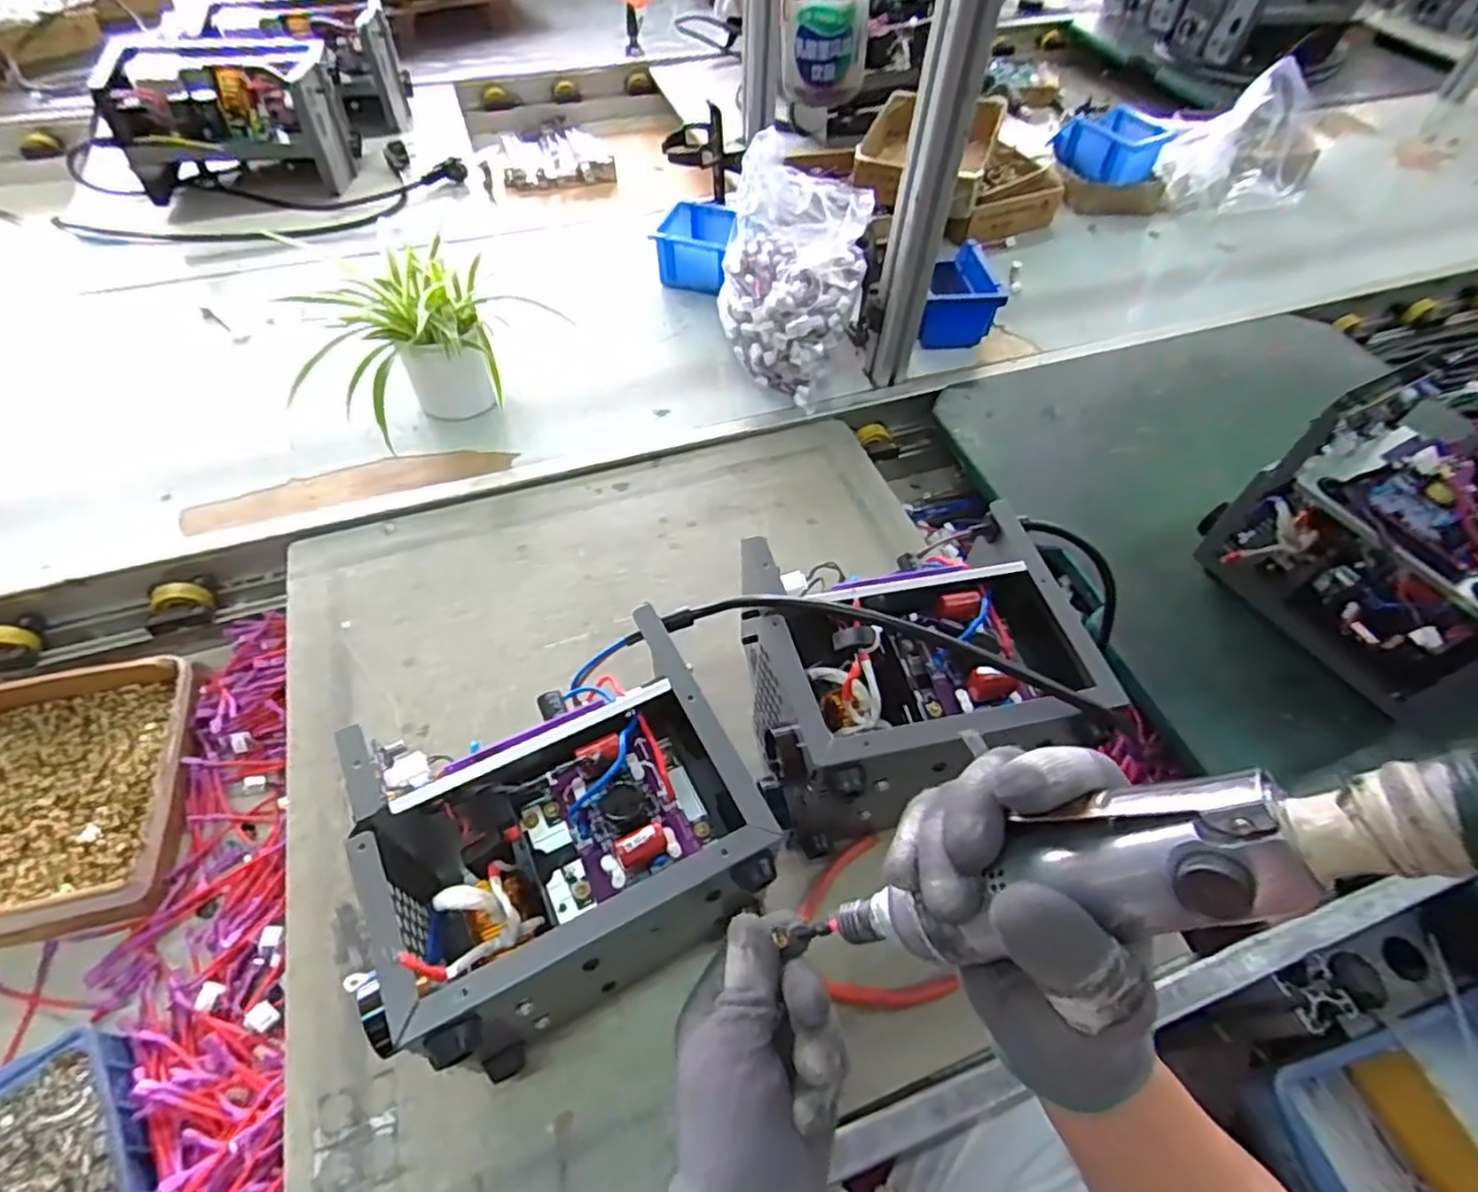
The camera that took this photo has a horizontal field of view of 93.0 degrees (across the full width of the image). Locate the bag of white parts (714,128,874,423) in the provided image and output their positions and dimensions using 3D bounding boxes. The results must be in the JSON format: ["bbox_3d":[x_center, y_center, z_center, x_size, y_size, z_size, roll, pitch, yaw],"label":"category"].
[{"bbox_3d":[0.052,-0.345,0.787,0.161,0.206,0.137,26,57,16],"label":"bag of white parts"}]

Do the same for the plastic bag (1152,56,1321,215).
[{"bbox_3d":[0.756,-0.659,1.045,0.221,0.178,0.132,24,57,12],"label":"plastic bag"}]

